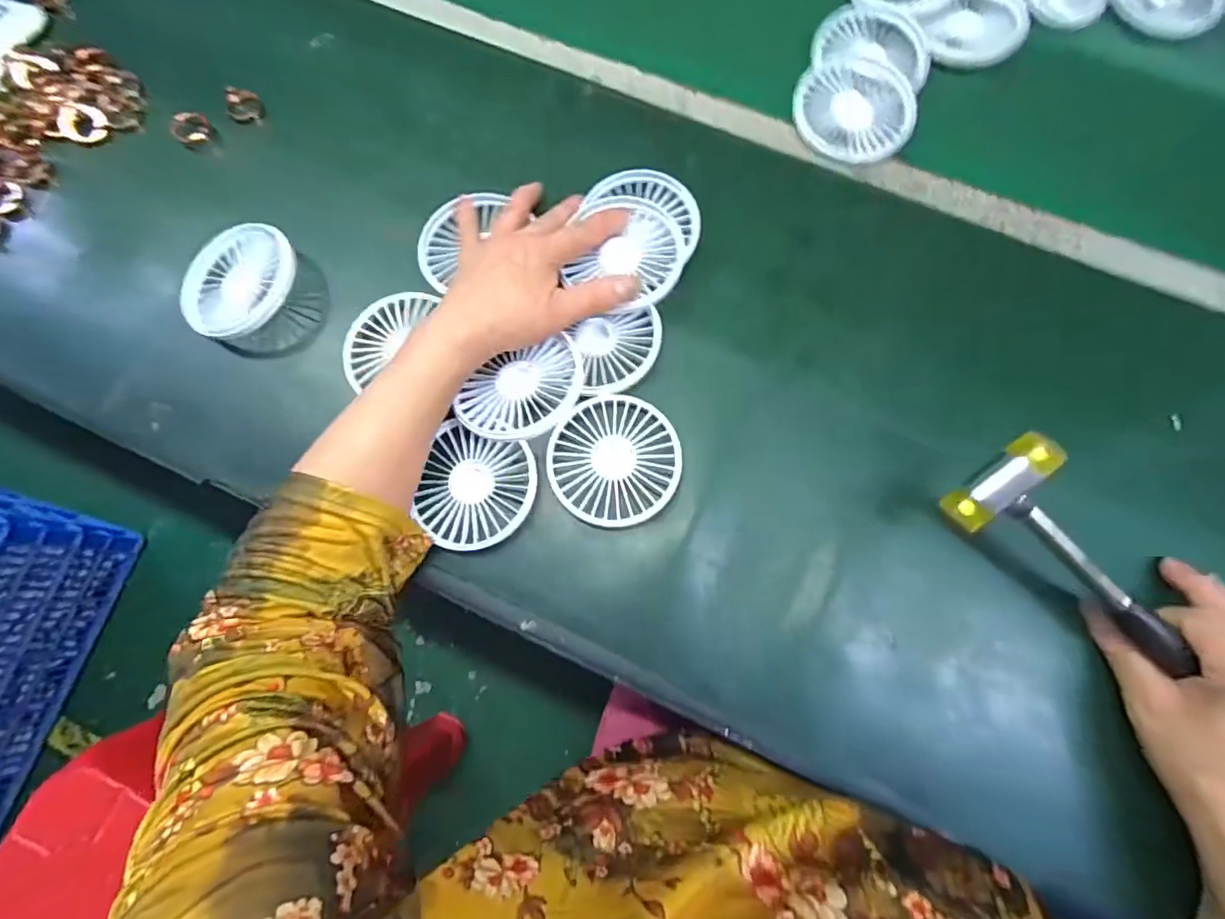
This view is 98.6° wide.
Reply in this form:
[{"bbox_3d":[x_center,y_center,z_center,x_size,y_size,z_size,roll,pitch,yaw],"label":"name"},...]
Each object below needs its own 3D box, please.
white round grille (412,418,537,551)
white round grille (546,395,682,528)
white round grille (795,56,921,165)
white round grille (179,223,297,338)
[{"bbox_3d":[-0.090,0.020,0.347,0.073,0.011,0.077,0,78,1],"label":"white round grille"},{"bbox_3d":[0.001,0.000,0.351,0.085,0.009,0.085,0,78,1],"label":"white round grille"},{"bbox_3d":[0.188,-0.277,0.413,0.087,0.008,0.093,0,78,1],"label":"white round grille"},{"bbox_3d":[-0.271,-0.128,0.382,0.088,0.017,0.088,-3,77,15],"label":"white round grille"}]

